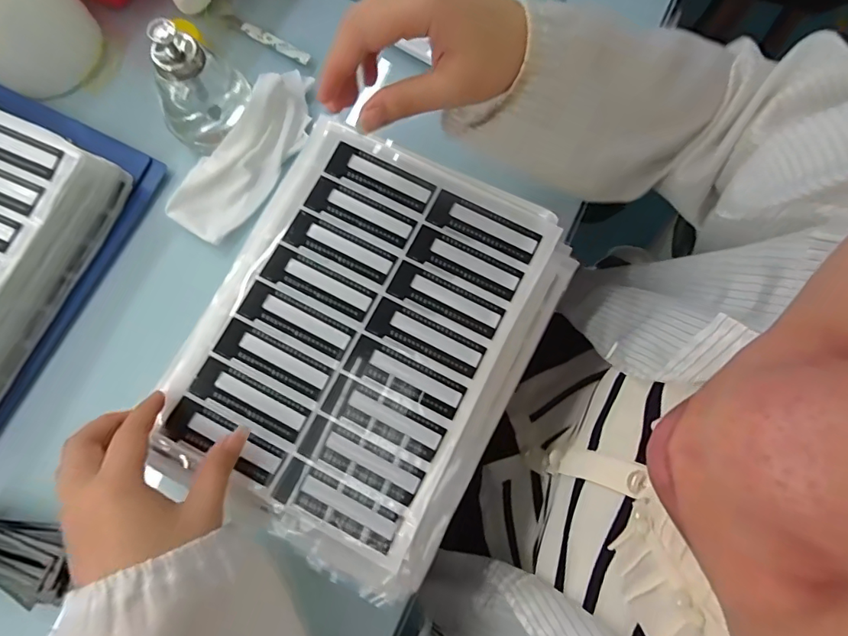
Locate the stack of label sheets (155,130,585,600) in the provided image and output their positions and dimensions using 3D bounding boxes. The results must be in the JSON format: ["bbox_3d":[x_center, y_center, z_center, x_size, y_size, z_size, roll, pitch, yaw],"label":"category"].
[{"bbox_3d":[-0.043,0.017,0.359,0.230,0.042,0.290,28,79,5],"label":"stack of label sheets"}]

